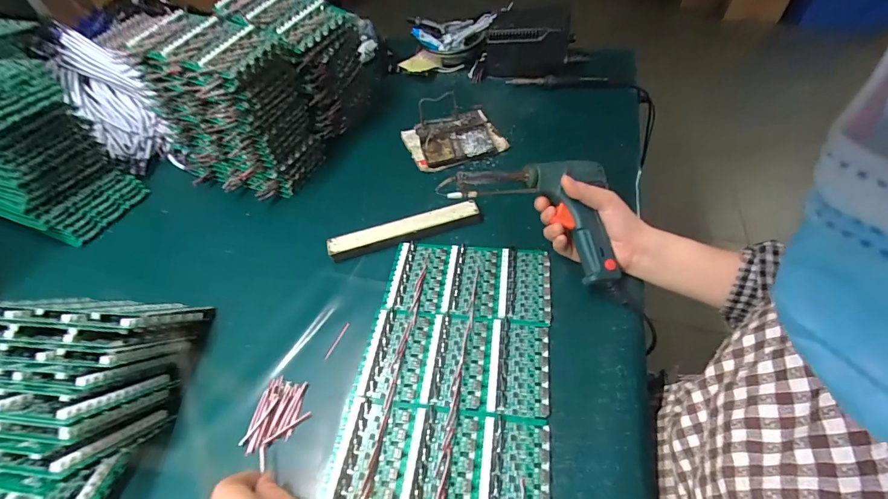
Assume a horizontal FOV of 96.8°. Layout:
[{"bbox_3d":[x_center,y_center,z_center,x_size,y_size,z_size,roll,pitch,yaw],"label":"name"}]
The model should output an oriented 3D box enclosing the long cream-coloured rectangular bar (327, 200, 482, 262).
[{"bbox_3d":[-0.051,-0.024,0.521,0.198,0.025,0.030,-16,50,-10],"label":"long cream-coloured rectangular bar"}]

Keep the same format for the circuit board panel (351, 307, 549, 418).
[{"bbox_3d":[0.011,0.109,0.404,0.186,0.012,0.099,4,49,7],"label":"circuit board panel"}]

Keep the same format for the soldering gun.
[{"bbox_3d":[0.113,-0.056,0.439,0.205,0.031,0.122,31,74,0],"label":"soldering gun"}]

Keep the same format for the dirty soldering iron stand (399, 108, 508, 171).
[{"bbox_3d":[0.016,-0.186,0.643,0.152,0.032,0.108,-13,49,-7],"label":"dirty soldering iron stand"}]

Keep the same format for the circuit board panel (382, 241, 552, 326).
[{"bbox_3d":[0.030,0.035,0.470,0.189,0.016,0.102,6,49,9],"label":"circuit board panel"}]

